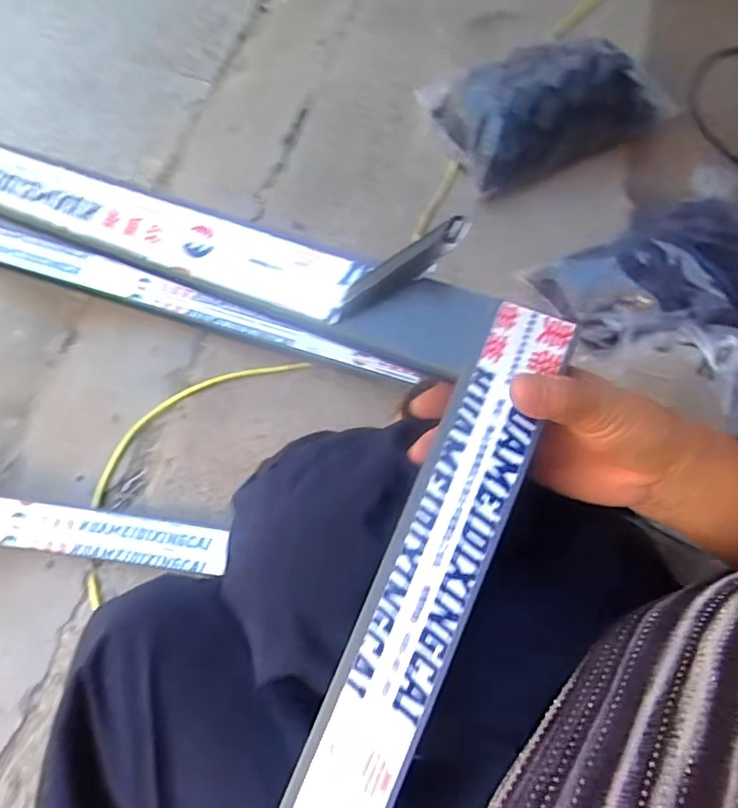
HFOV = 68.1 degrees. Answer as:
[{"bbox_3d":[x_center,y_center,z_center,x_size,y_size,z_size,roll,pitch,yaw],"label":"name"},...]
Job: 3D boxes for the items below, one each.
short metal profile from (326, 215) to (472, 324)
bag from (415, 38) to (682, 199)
[{"bbox_3d":[0.016,-0.072,0.305,0.091,0.012,0.019,-32,71,15],"label":"short metal profile"},{"bbox_3d":[0.314,-0.543,0.972,0.393,0.105,0.243,-27,73,-12],"label":"bag"}]

